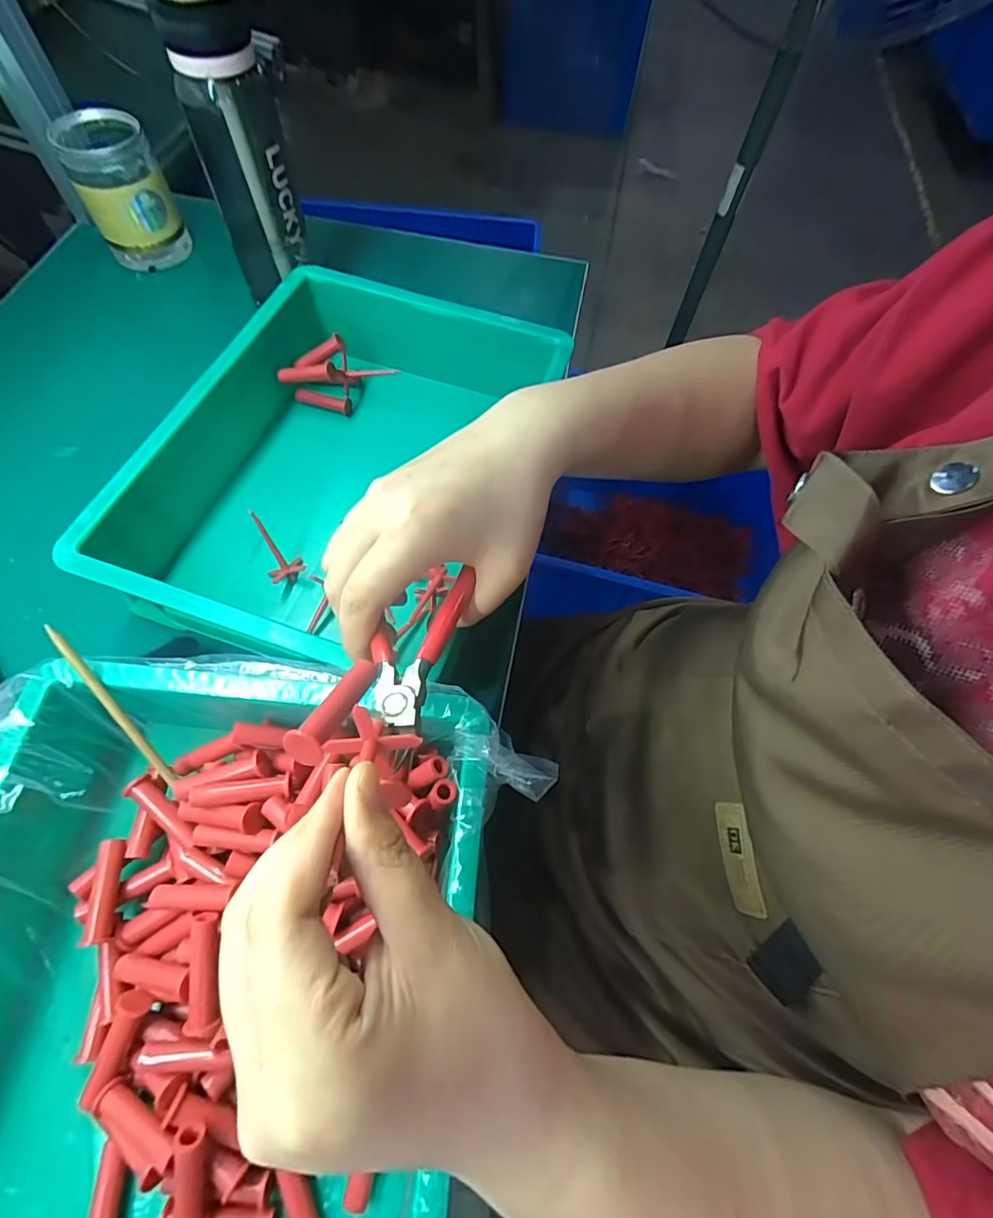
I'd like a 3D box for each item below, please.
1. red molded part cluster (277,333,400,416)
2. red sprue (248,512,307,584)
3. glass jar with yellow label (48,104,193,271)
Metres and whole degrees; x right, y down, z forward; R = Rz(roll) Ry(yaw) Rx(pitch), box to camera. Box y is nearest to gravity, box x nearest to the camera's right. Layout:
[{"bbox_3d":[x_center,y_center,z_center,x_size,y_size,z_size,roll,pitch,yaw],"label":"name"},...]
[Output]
[{"bbox_3d":[-0.144,-0.212,0.486,0.100,0.056,0.047,-19,66,-12],"label":"red molded part cluster"},{"bbox_3d":[-0.172,-0.049,0.405,0.027,0.059,0.024,-29,29,-16],"label":"red sprue"},{"bbox_3d":[-0.390,-0.444,0.555,0.081,0.119,0.088,-19,66,-12],"label":"glass jar with yellow label"}]

